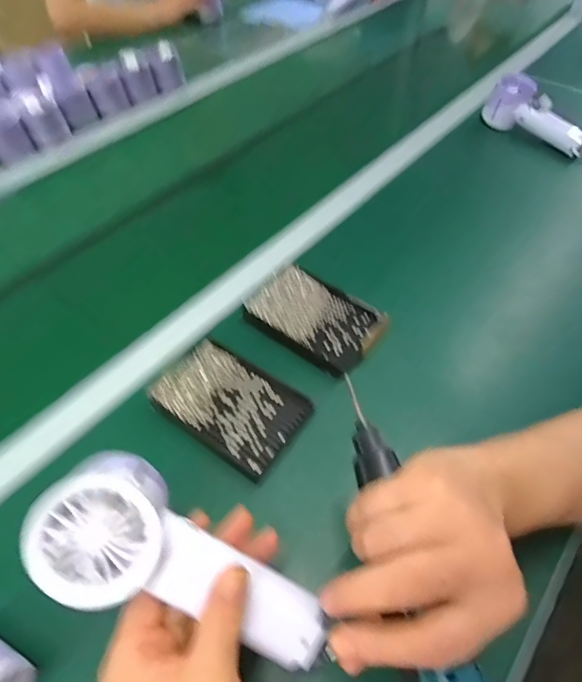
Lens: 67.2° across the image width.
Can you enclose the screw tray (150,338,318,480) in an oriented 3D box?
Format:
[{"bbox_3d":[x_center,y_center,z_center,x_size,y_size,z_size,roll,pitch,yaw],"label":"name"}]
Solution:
[{"bbox_3d":[-0.058,0.058,0.418,0.136,0.012,0.090,30,59,20],"label":"screw tray"}]

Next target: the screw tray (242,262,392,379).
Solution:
[{"bbox_3d":[0.025,-0.029,0.476,0.144,0.014,0.090,32,60,21],"label":"screw tray"}]

